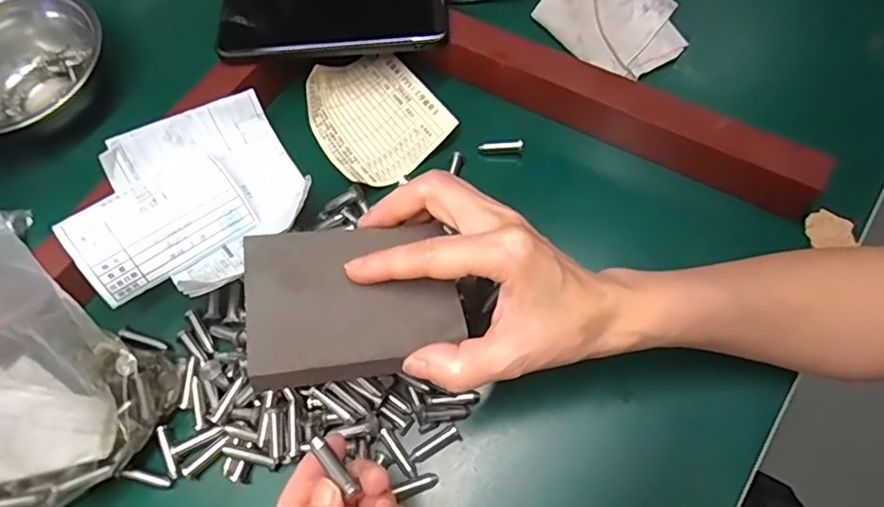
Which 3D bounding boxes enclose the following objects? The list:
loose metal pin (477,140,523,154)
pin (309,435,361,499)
[{"bbox_3d":[0.041,-0.075,0.402,0.032,0.007,0.008,-1,65,18],"label":"loose metal pin"},{"bbox_3d":[-0.048,0.093,0.254,0.006,0.004,0.030,-36,95,-13],"label":"pin"}]

